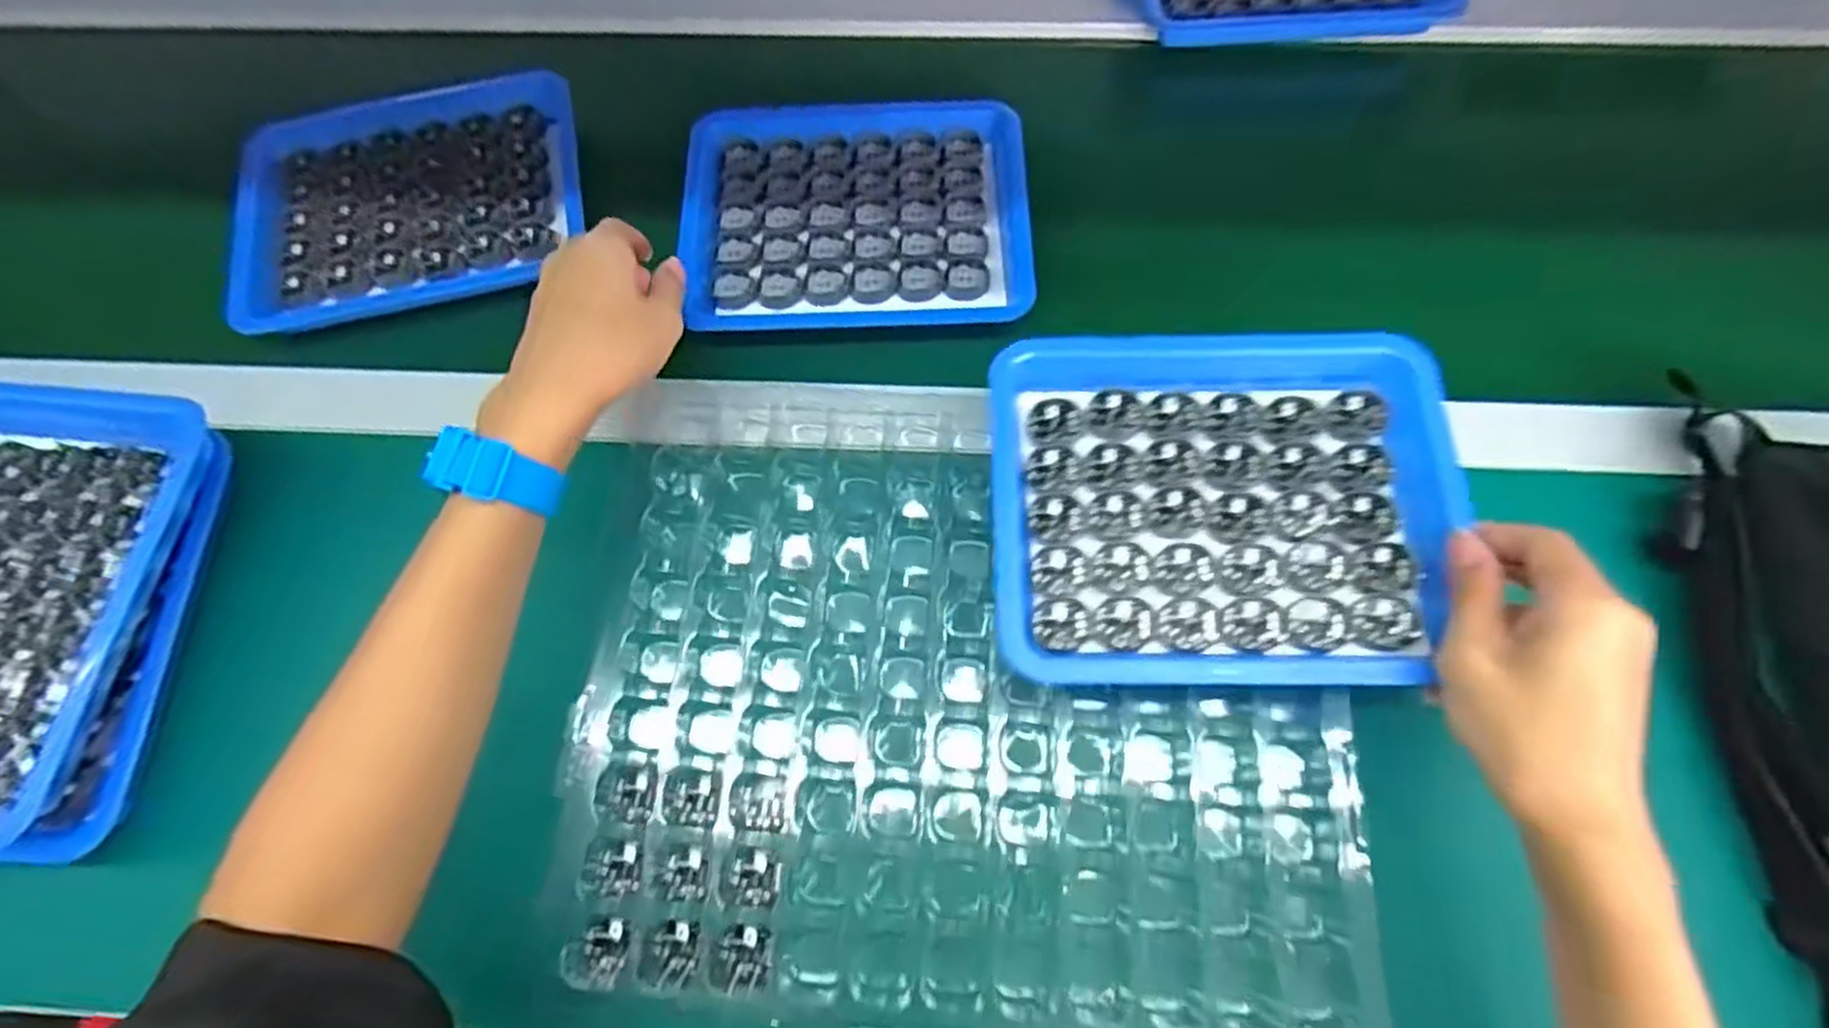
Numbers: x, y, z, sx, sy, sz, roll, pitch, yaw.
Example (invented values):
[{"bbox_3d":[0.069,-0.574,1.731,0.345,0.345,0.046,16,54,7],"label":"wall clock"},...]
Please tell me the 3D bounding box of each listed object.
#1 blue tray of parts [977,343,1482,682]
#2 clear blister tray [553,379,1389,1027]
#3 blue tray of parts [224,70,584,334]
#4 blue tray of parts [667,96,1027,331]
[{"bbox_3d":[0.147,-0.011,0.379,0.215,0.020,0.183,0,69,2],"label":"blue tray of parts"},{"bbox_3d":[0.025,0.084,0.386,0.353,0.040,0.306,4,69,3],"label":"clear blister tray"},{"bbox_3d":[-0.327,-0.210,0.511,0.211,0.029,0.166,-12,69,-3],"label":"blue tray of parts"},{"bbox_3d":[-0.036,-0.199,0.510,0.214,0.037,0.164,-2,69,1],"label":"blue tray of parts"}]

